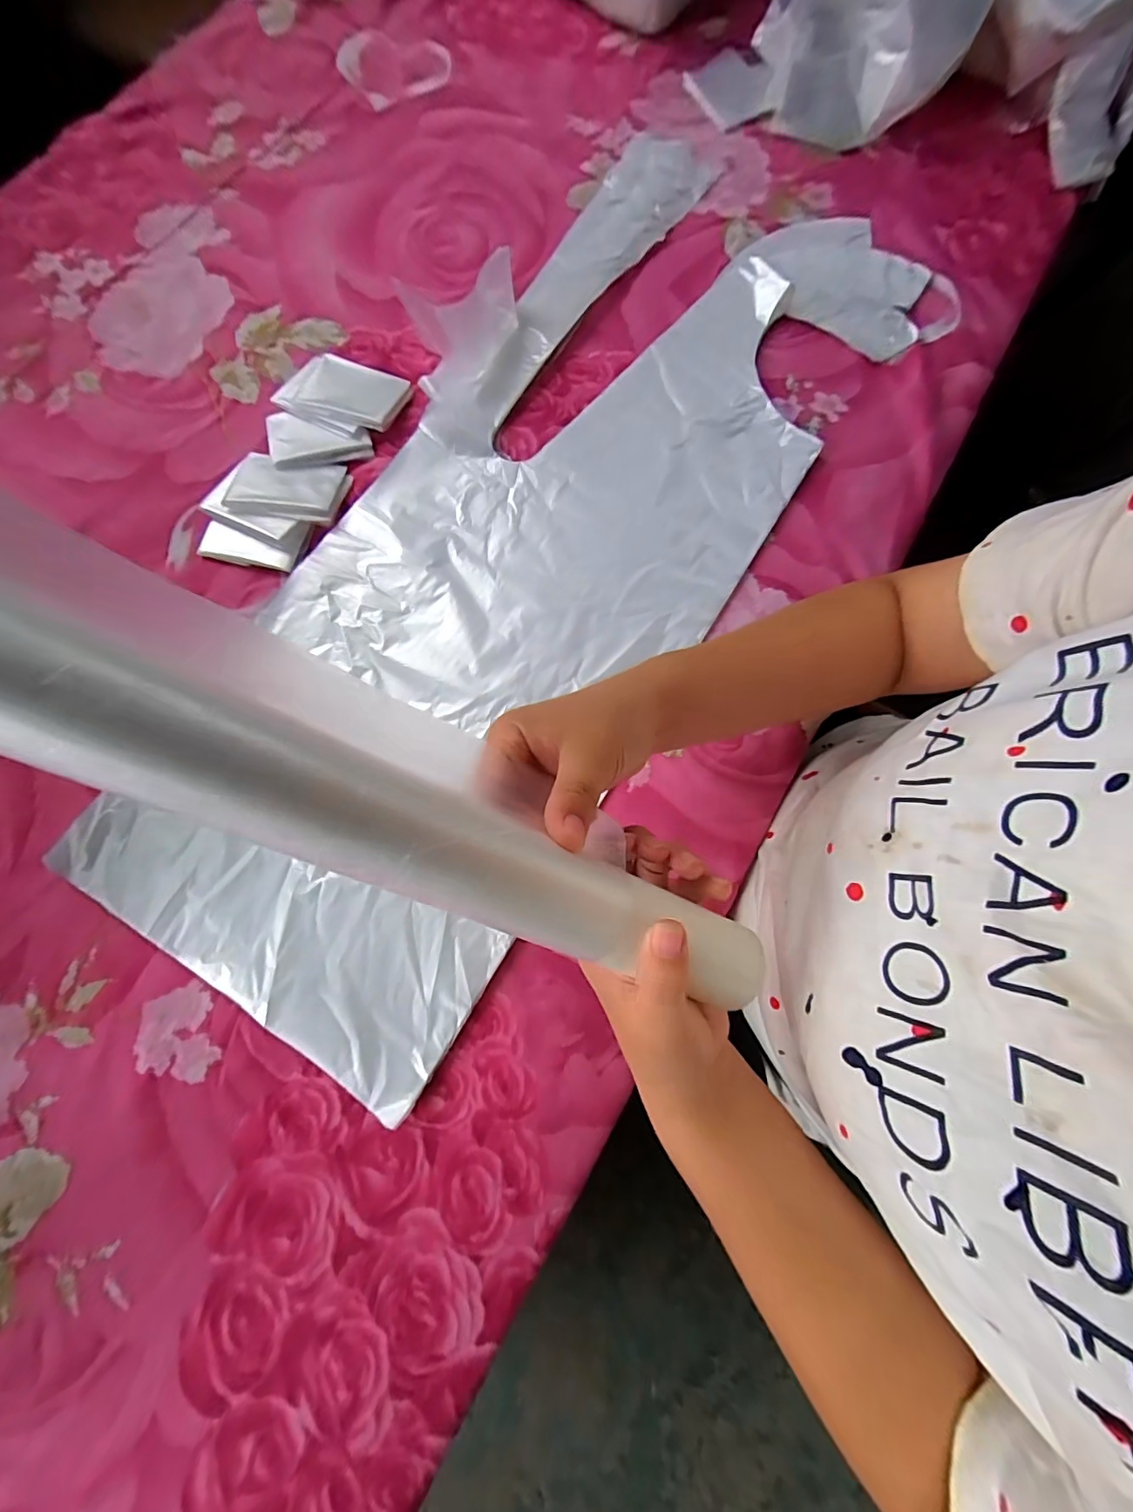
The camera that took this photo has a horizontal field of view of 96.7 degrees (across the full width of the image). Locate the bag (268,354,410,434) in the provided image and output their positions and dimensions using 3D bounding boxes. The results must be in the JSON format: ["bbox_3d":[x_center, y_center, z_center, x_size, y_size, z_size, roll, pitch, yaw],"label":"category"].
[{"bbox_3d":[-0.198,-0.321,0.447,0.102,0.016,0.067,19,77,3],"label":"bag"}]

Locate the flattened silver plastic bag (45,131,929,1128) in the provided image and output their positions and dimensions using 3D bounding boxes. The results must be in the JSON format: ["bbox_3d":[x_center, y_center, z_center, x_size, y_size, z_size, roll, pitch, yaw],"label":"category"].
[{"bbox_3d":[-0.011,-0.189,0.419,0.313,0.020,0.854,33,78,6],"label":"flattened silver plastic bag"}]

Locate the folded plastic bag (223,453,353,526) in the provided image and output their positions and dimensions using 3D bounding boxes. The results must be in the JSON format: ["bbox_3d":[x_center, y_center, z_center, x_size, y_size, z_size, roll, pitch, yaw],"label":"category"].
[{"bbox_3d":[-0.233,-0.226,0.424,0.087,0.010,0.064,6,63,-4],"label":"folded plastic bag"}]

